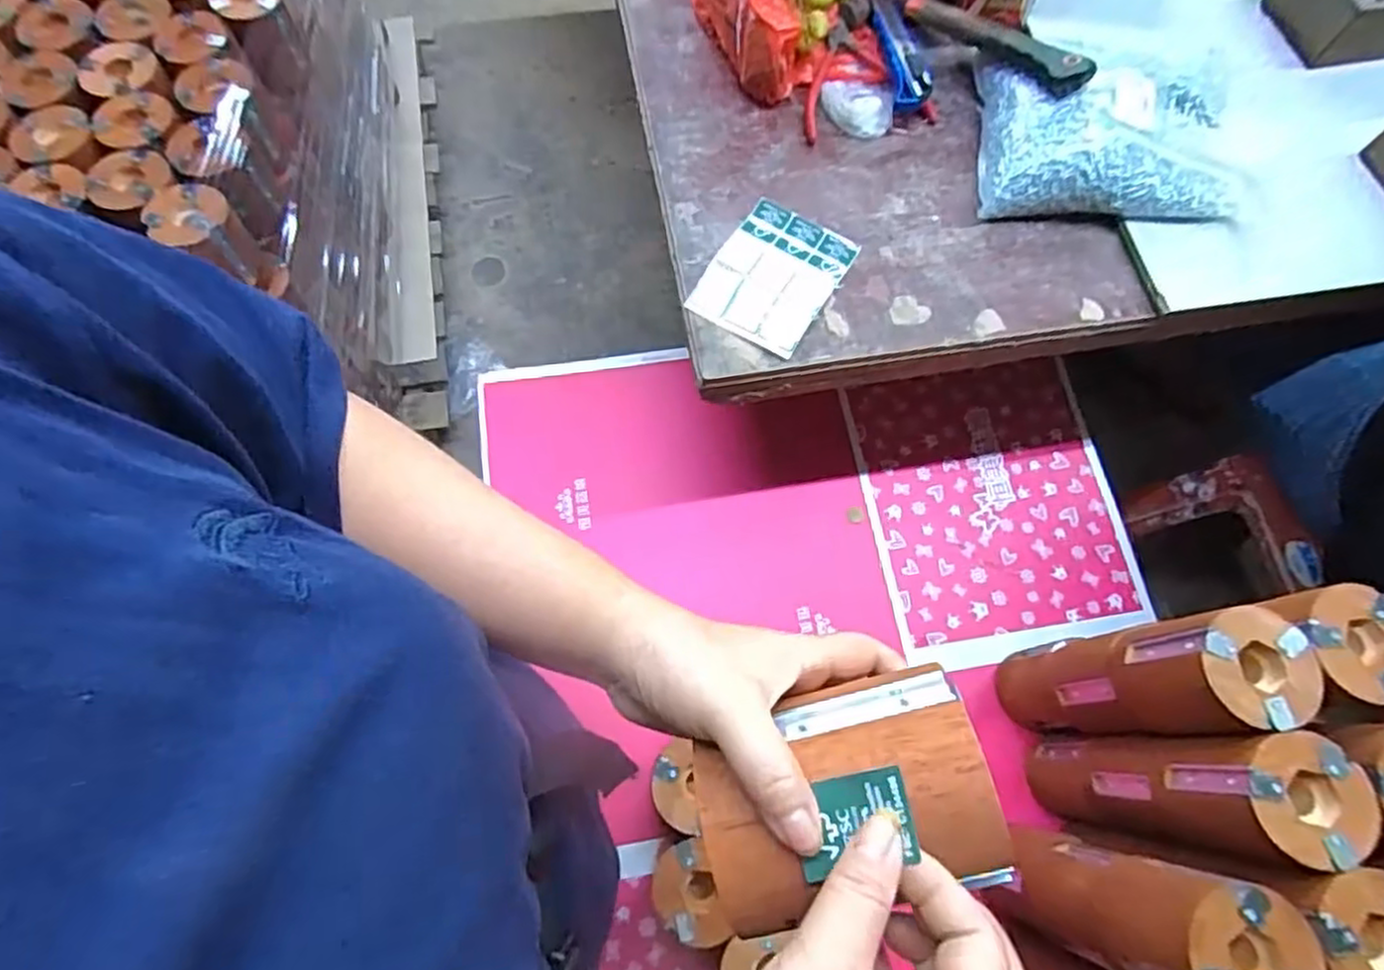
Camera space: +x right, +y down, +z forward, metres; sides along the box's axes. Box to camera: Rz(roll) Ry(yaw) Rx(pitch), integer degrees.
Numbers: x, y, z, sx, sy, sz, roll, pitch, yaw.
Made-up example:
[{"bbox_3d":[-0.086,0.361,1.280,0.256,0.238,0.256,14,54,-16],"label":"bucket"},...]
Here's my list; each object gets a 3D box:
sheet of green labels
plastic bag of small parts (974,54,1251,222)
[{"bbox_3d":[0.071,-0.182,0.631,0.102,0.009,0.130,31,72,8],"label":"sheet of green labels"},{"bbox_3d":[0.398,-0.340,0.674,0.262,0.062,0.202,4,70,-1],"label":"plastic bag of small parts"}]

